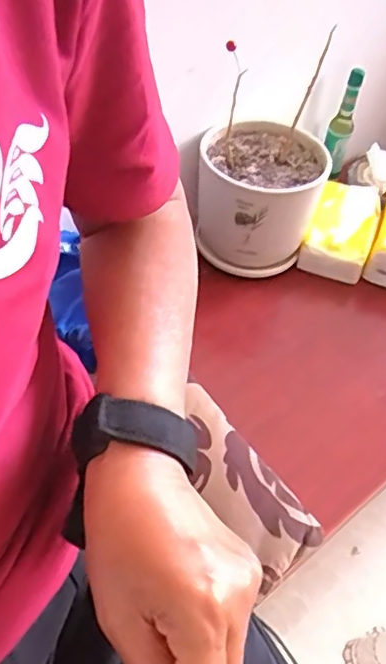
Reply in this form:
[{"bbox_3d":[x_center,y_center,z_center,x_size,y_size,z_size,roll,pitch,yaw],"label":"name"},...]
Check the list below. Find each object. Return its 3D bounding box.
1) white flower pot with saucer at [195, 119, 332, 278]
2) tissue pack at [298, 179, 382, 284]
[{"bbox_3d":[0.098,-0.183,0.828,0.147,0.162,0.161,2,48,-3],"label":"white flower pot with saucer"},{"bbox_3d":[0.225,-0.150,0.886,0.097,0.074,0.159,18,49,11],"label":"tissue pack"}]

